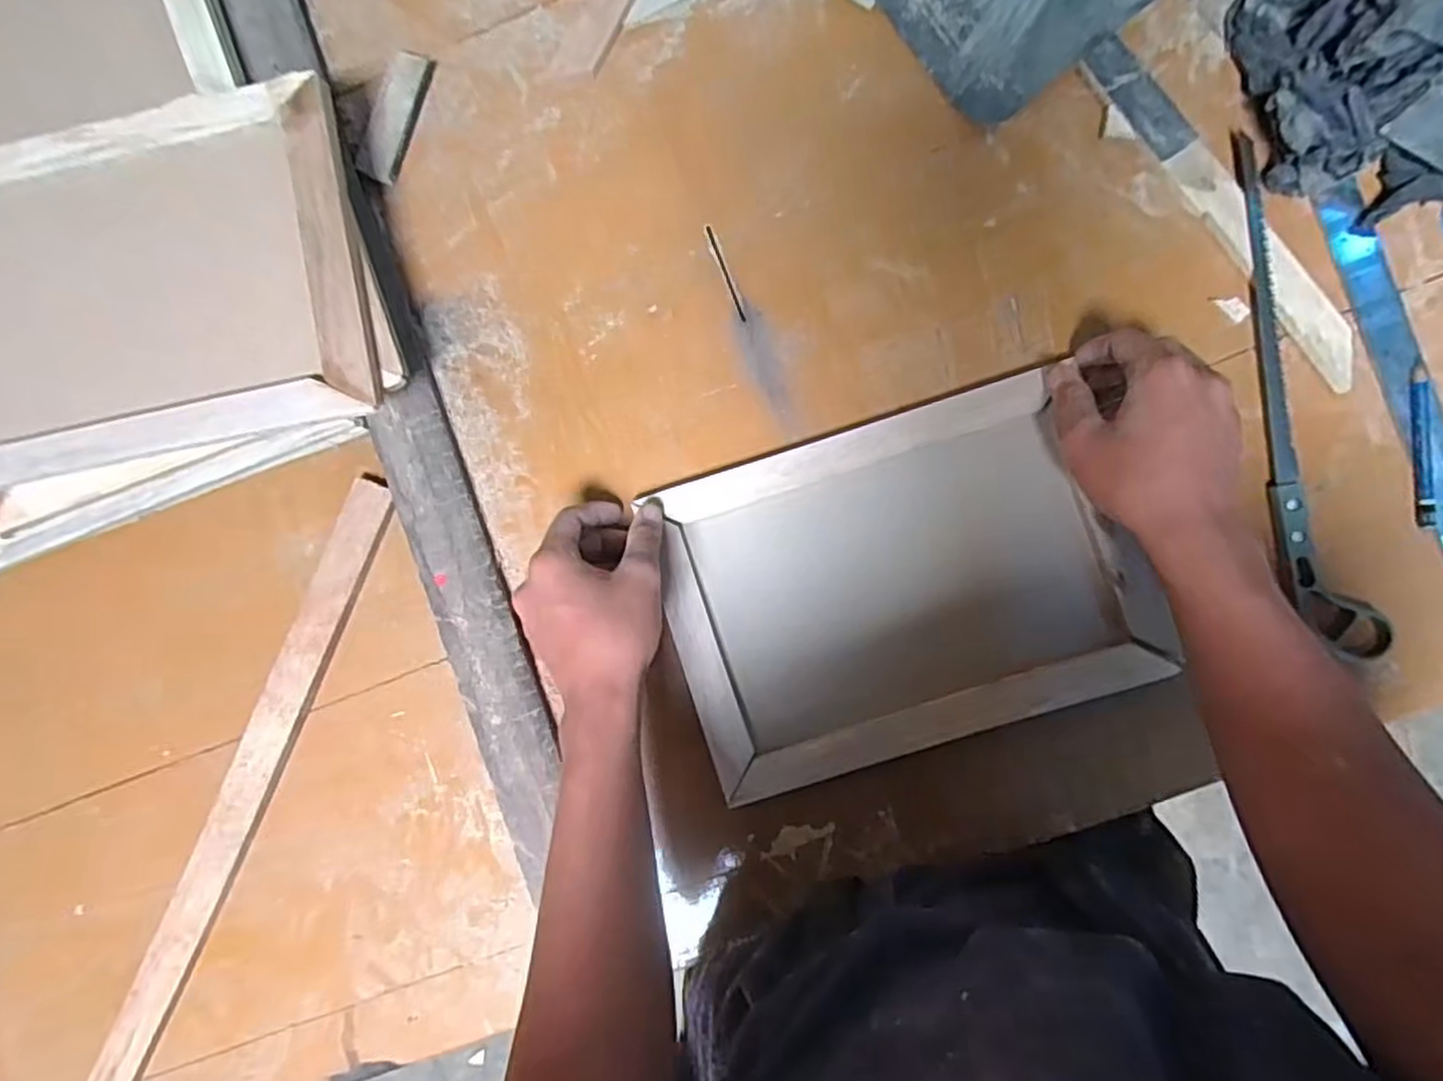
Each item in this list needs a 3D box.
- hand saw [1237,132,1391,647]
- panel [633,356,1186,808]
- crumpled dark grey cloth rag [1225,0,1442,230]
[{"bbox_3d":[0.348,-0.087,0.451,0.048,0.014,0.328,-14,88,4],"label":"hand saw"},{"bbox_3d":[0.109,0.028,0.463,0.280,0.011,0.207,-19,87,4],"label":"panel"},{"bbox_3d":[0.389,-0.277,0.411,0.180,0.076,0.135,31,91,5],"label":"crumpled dark grey cloth rag"}]

